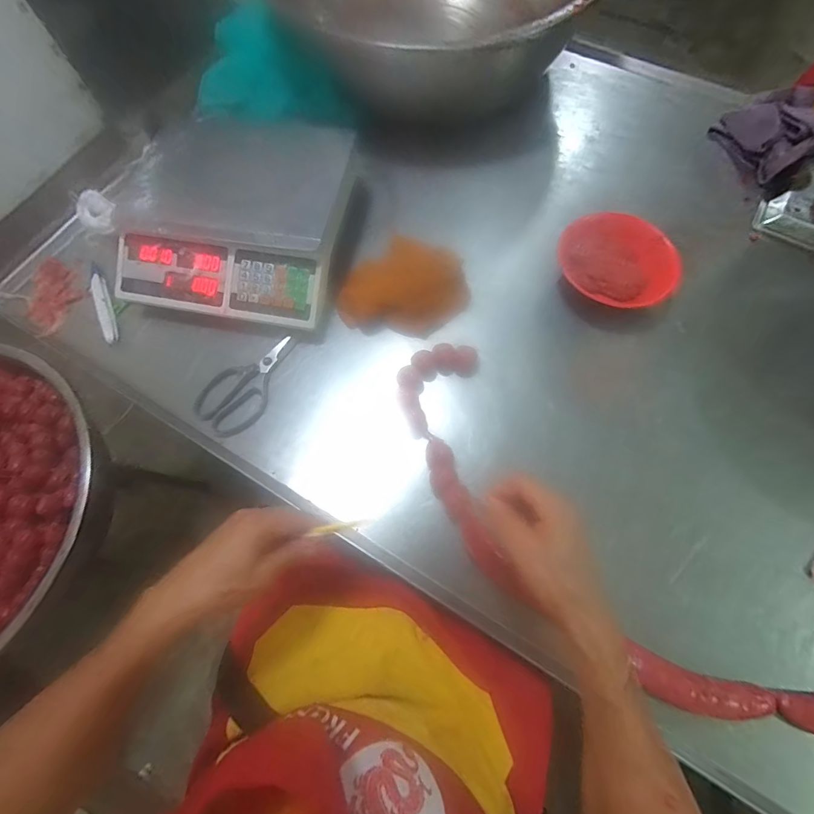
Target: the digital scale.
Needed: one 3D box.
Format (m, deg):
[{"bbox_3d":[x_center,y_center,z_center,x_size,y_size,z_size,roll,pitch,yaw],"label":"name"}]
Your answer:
[{"bbox_3d":[-0.257,-0.277,0.607,0.319,0.109,0.289,11,71,6],"label":"digital scale"}]

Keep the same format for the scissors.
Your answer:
[{"bbox_3d":[-0.239,-0.039,0.591,0.098,0.006,0.167,30,74,12],"label":"scissors"}]

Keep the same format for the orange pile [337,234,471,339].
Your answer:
[{"bbox_3d":[-0.001,-0.183,0.611,0.184,0.045,0.136,7,71,4],"label":"orange pile"}]

